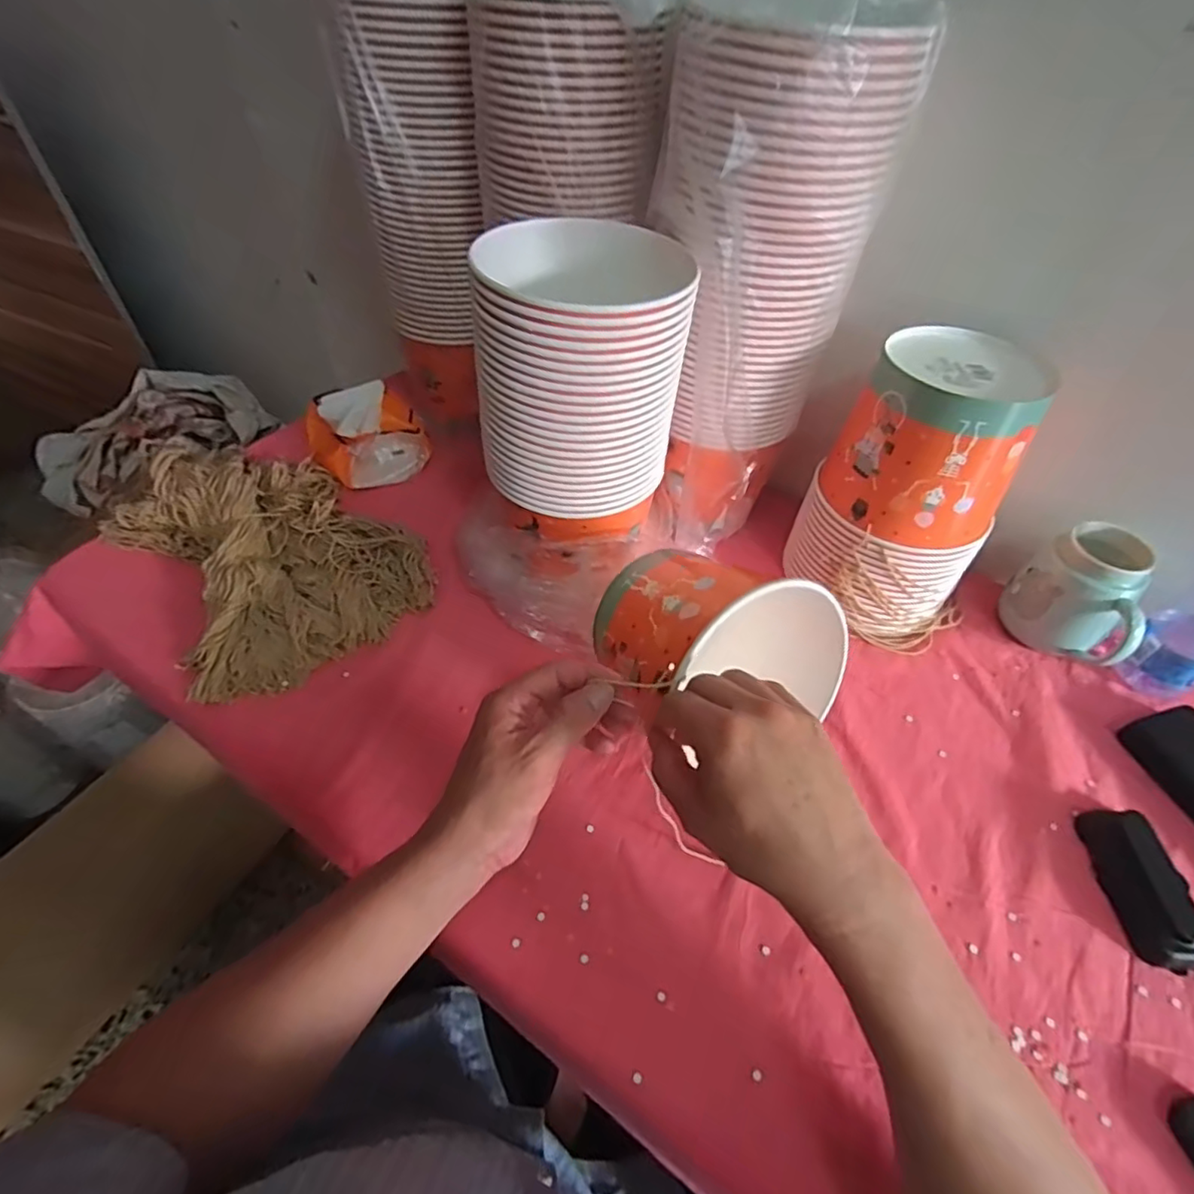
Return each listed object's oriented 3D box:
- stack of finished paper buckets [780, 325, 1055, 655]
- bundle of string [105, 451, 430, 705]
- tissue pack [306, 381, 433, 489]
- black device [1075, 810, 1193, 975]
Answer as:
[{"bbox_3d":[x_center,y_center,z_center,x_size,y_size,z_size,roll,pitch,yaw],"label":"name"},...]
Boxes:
[{"bbox_3d":[0.288,-0.091,0.546,0.171,0.235,0.146,28,55,19],"label":"stack of finished paper buckets"},{"bbox_3d":[-0.343,-0.063,0.613,0.238,0.051,0.340,-33,59,-25],"label":"bundle of string"},{"bbox_3d":[-0.284,-0.206,0.723,0.132,0.077,0.130,-20,54,-17],"label":"tissue pack"},{"bbox_3d":[0.403,0.209,0.436,0.052,0.025,0.107,5,51,2],"label":"black device"}]

